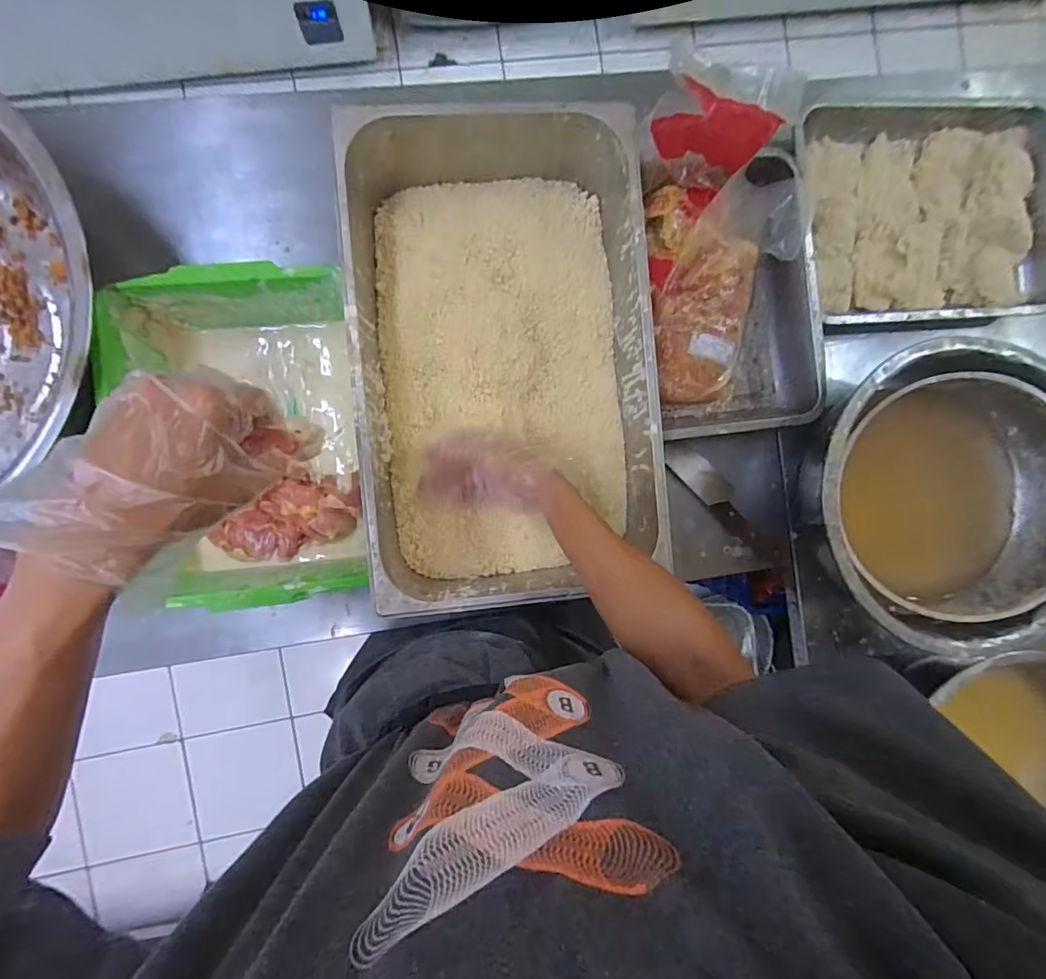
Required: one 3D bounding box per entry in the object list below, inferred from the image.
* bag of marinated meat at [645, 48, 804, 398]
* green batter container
[{"bbox_3d":[0.263,-0.315,0.665,0.204,0.054,0.379,-3,114,-5],"label":"bag of marinated meat"},{"bbox_3d":[-0.309,-0.056,0.597,0.245,0.130,0.357,-9,92,-5],"label":"green batter container"}]

